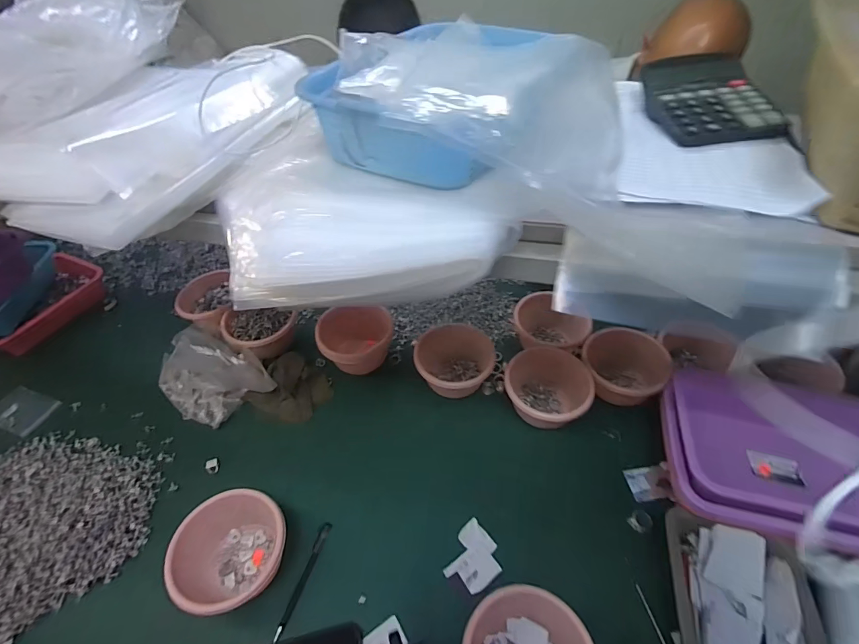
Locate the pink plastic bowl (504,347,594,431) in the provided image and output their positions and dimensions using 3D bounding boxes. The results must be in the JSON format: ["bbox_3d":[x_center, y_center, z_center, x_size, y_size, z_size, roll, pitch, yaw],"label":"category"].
[{"bbox_3d":[0.212,0.124,0.765,0.149,0.085,0.130,16,50,16],"label":"pink plastic bowl"}]

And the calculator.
[{"bbox_3d":[0.312,-0.254,0.473,0.121,0.041,0.154,-4,48,-1],"label":"calculator"}]

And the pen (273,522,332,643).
[{"bbox_3d":[-0.181,0.369,0.603,0.017,0.011,0.152,11,49,12],"label":"pen"}]

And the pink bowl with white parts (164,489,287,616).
[{"bbox_3d":[-0.271,0.320,0.583,0.136,0.103,0.135,-1,48,1],"label":"pink bowl with white parts"}]

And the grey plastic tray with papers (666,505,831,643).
[{"bbox_3d":[0.390,0.366,0.519,0.164,0.052,0.214,9,49,10],"label":"grey plastic tray with papers"}]

